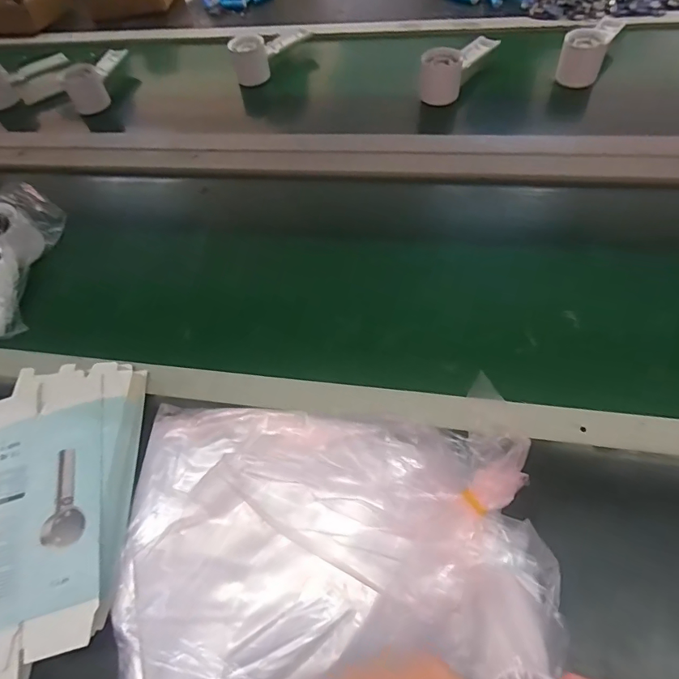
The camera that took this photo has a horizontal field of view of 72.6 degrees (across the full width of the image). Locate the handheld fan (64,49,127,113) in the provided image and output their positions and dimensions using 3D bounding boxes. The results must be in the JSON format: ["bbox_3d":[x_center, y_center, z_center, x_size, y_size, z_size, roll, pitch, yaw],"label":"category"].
[{"bbox_3d":[-0.412,-0.451,0.791,0.058,0.058,0.151,2,54,5],"label":"handheld fan"}]

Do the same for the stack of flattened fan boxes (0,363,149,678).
[{"bbox_3d":[-0.243,0.153,0.378,0.140,0.023,0.276,-6,60,-1],"label":"stack of flattened fan boxes"}]

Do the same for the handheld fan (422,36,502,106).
[{"bbox_3d":[0.179,-0.410,0.692,0.060,0.061,0.133,34,62,24],"label":"handheld fan"}]

